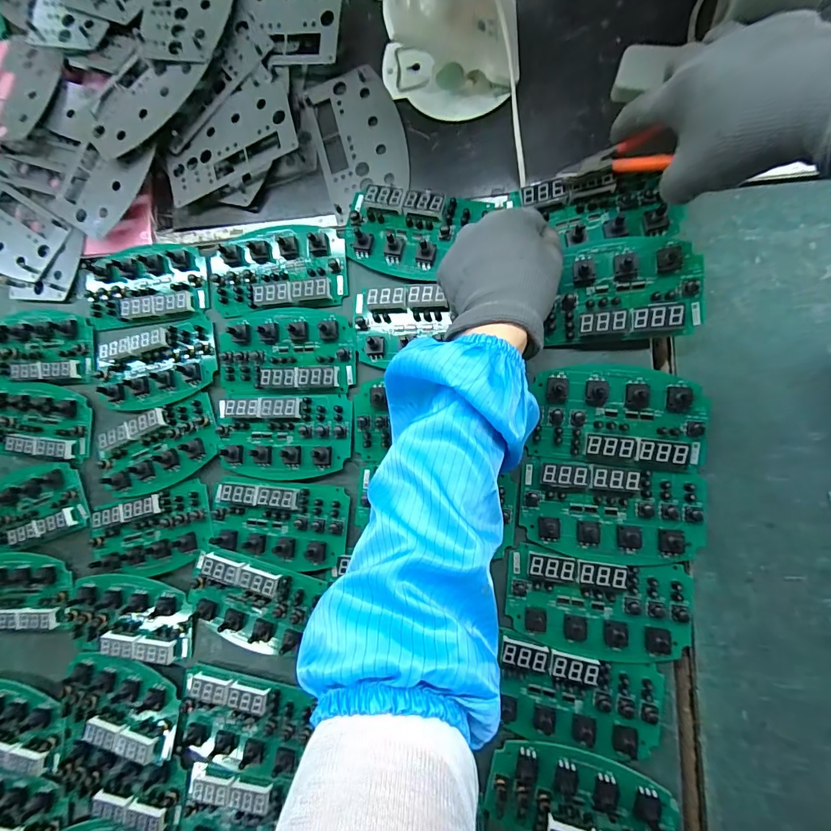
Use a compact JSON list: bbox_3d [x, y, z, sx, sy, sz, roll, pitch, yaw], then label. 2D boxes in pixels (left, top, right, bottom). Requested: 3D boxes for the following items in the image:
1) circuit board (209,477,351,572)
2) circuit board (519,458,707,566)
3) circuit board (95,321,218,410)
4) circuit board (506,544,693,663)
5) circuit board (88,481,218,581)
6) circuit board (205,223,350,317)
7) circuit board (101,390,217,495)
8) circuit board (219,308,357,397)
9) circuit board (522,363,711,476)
[{"bbox_3d":[-0.136,0.105,0.399,0.142,0.016,0.080,2,86,9],"label":"circuit board"},{"bbox_3d":[0.166,0.084,0.354,0.145,0.026,0.078,5,87,9],"label":"circuit board"},{"bbox_3d":[-0.285,-0.054,0.440,0.147,0.017,0.086,-4,85,9],"label":"circuit board"},{"bbox_3d":[0.153,0.161,0.352,0.142,0.028,0.080,4,87,9],"label":"circuit board"},{"bbox_3d":[-0.283,0.125,0.430,0.152,0.017,0.082,-15,84,8],"label":"circuit board"},{"bbox_3d":[-0.147,-0.151,0.417,0.151,0.023,0.083,-4,85,9],"label":"circuit board"},{"bbox_3d":[-0.274,0.035,0.433,0.137,0.017,0.078,-20,83,7],"label":"circuit board"},{"bbox_3d":[-0.134,-0.065,0.411,0.147,0.020,0.089,-3,86,9],"label":"circuit board"},{"bbox_3d":[0.175,0.001,0.357,0.137,0.028,0.084,3,87,9],"label":"circuit board"}]

